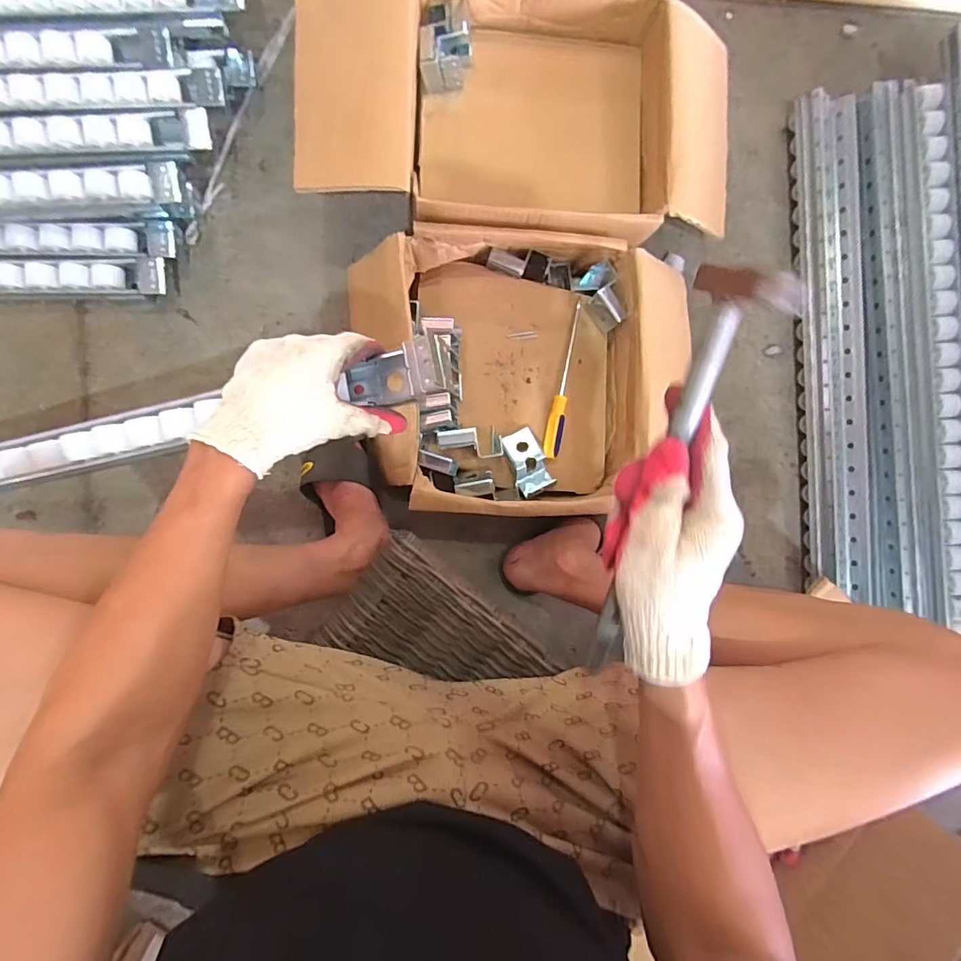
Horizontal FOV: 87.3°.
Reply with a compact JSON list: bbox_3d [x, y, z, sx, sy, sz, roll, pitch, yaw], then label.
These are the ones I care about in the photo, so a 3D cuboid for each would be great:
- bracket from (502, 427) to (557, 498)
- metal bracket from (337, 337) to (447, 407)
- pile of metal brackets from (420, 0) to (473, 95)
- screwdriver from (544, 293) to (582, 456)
[{"bbox_3d":[0.062,-0.024,0.655,0.045,0.031,0.083,-26,94,-7],"label":"bracket"},{"bbox_3d":[-0.077,-0.089,0.425,0.042,0.101,0.045,-4,91,-46],"label":"metal bracket"},{"bbox_3d":[-0.043,-0.555,0.647,0.066,0.035,0.100,0,91,-8],"label":"pile of metal brackets"},{"bbox_3d":[0.113,-0.136,0.670,0.025,0.025,0.216,12,89,-8],"label":"screwdriver"}]

